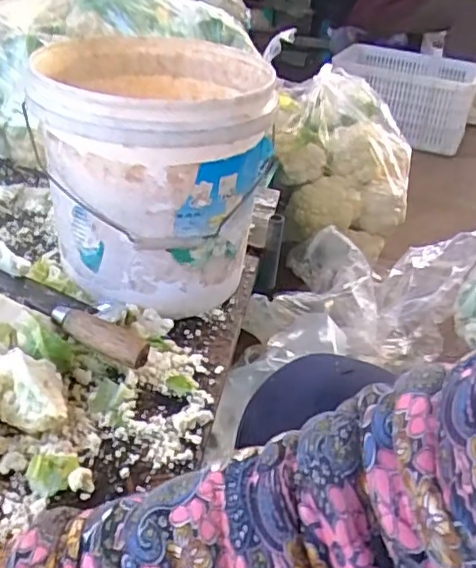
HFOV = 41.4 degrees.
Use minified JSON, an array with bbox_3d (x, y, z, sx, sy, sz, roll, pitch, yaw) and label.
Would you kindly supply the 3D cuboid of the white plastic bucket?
[{"bbox_3d":[-0.097,-0.129,0.745,0.237,0.254,0.258,4,33,-3],"label":"white plastic bucket"}]

